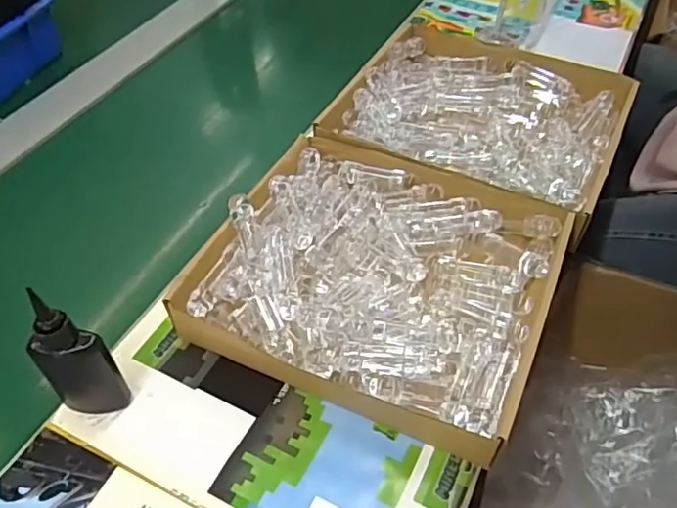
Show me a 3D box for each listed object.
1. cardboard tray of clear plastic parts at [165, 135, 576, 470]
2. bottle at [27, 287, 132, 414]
[{"bbox_3d":[0.043,0.015,0.571,0.302,0.060,0.280,19,51,18],"label":"cardboard tray of clear plastic parts"},{"bbox_3d":[-0.209,0.081,0.464,0.059,0.133,0.024,8,48,9],"label":"bottle"}]

